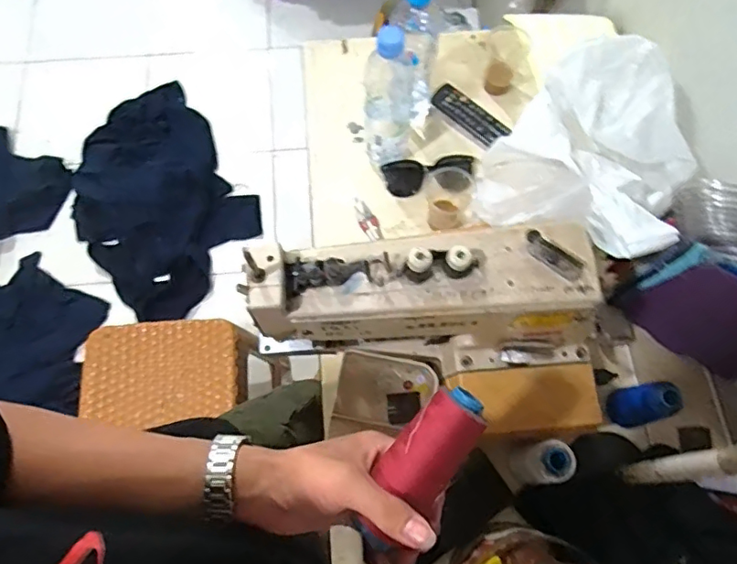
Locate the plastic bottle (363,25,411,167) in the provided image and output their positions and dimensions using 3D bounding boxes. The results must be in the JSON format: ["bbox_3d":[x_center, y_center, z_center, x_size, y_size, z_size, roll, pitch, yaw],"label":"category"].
[{"bbox_3d":[0.028,-0.251,0.745,0.063,0.223,0.069,0,71,-1],"label":"plastic bottle"}]

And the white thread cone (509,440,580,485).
[{"bbox_3d":[0.202,0.212,0.636,0.046,0.100,0.048,0,71,-1],"label":"white thread cone"}]

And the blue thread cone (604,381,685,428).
[{"bbox_3d":[0.333,0.149,0.661,0.042,0.118,0.047,-14,71,-6],"label":"blue thread cone"}]

